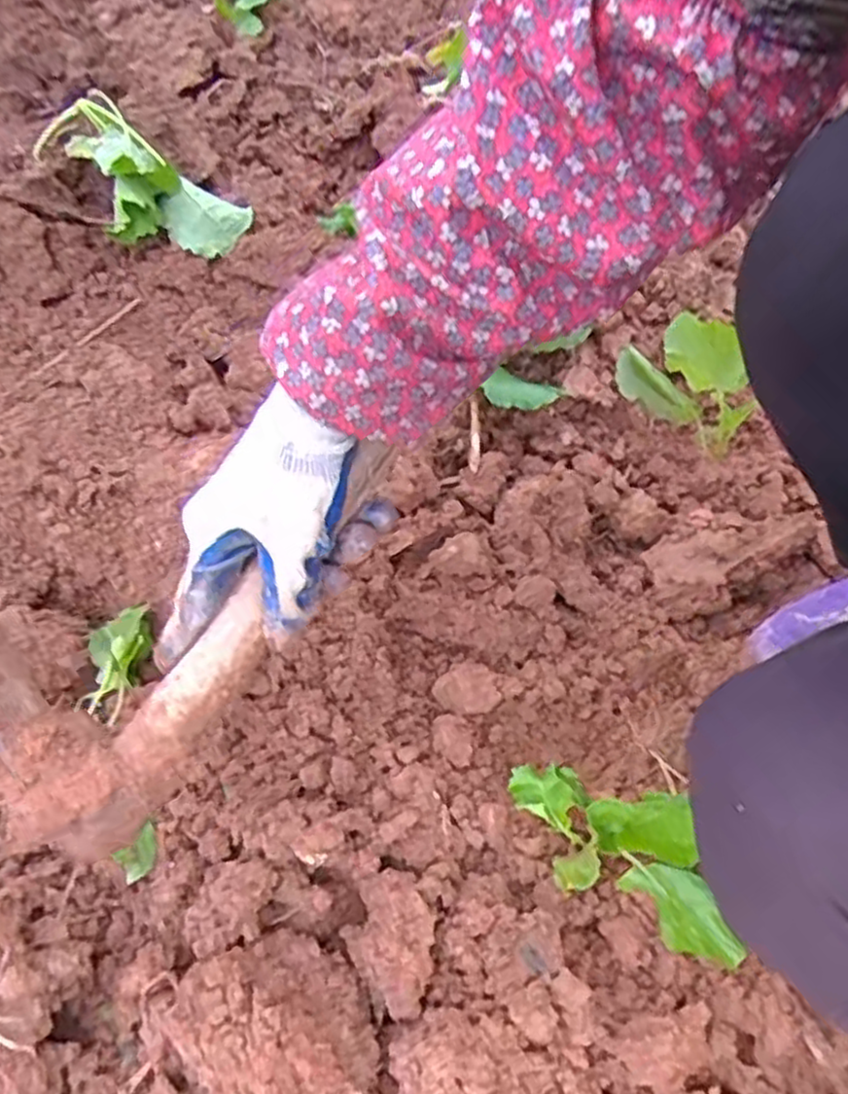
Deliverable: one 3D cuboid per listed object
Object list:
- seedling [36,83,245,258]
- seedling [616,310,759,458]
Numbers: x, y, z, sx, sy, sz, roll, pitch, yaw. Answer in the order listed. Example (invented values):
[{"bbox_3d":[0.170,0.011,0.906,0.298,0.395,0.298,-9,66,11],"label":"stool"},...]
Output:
[{"bbox_3d":[-0.282,-0.352,0.754,0.202,0.101,0.114,25,57,24],"label":"seedling"},{"bbox_3d":[0.209,-0.138,0.625,0.106,0.111,0.028,29,59,26],"label":"seedling"}]

